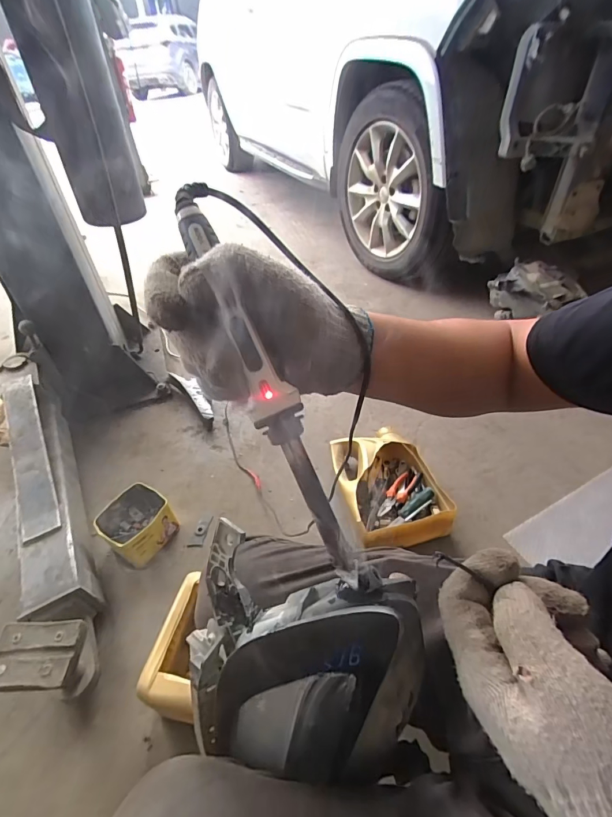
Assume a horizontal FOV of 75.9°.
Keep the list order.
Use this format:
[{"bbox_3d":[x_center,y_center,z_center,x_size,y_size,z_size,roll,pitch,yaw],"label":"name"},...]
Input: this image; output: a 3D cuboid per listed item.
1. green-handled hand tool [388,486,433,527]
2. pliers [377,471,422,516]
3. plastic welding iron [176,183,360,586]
[{"bbox_3d":[0.235,0.217,0.867,0.136,0.022,0.039,-31,48,-26],"label":"green-handled hand tool"},{"bbox_3d":[0.211,0.192,0.896,0.044,0.016,0.148,28,51,30],"label":"pliers"},{"bbox_3d":[-0.021,-0.015,0.211,0.026,0.235,0.026,-24,1,-23],"label":"plastic welding iron"}]

